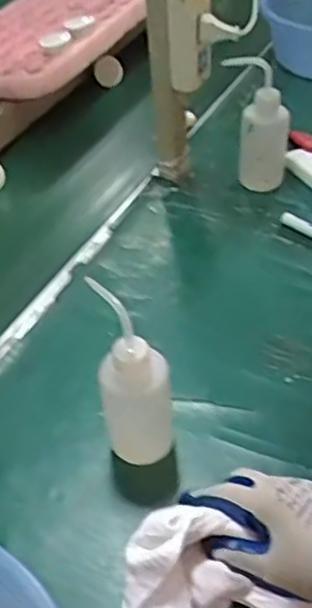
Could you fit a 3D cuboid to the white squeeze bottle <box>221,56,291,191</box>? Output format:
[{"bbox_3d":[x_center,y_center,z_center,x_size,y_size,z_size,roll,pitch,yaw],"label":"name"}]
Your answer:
[{"bbox_3d":[0.133,-0.240,0.879,0.084,0.167,0.063,6,45,11],"label":"white squeeze bottle"}]

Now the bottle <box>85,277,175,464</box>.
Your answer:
[{"bbox_3d":[-0.019,0.066,0.586,0.060,0.170,0.079,-6,44,-1],"label":"bottle"}]

